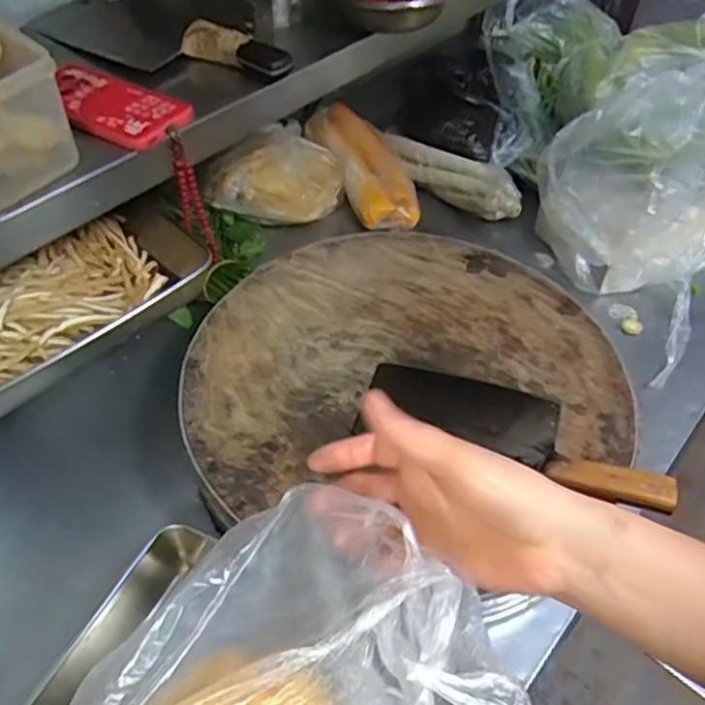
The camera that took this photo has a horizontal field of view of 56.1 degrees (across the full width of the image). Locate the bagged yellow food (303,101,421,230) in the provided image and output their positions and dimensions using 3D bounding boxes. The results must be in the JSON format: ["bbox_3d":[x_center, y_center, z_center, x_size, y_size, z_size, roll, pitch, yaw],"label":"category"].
[{"bbox_3d":[0.017,-0.297,1.037,0.111,0.045,0.292,-19,53,-18],"label":"bagged yellow food"}]

